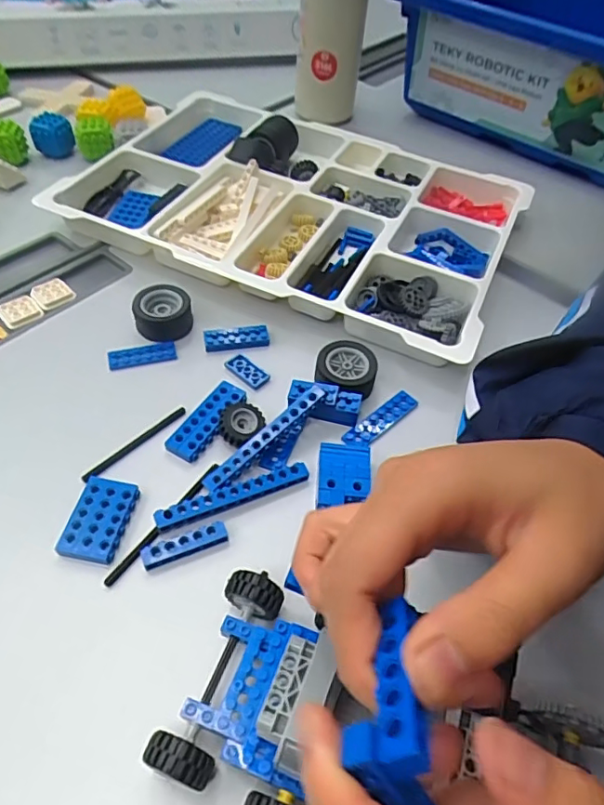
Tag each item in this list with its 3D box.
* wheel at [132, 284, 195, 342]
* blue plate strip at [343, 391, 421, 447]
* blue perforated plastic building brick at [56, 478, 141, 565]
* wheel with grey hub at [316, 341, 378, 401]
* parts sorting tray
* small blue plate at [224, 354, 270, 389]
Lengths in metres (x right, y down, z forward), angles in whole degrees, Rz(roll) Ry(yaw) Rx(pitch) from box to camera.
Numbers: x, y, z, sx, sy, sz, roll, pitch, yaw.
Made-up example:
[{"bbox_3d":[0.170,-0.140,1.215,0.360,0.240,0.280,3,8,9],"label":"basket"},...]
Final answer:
[{"bbox_3d":[-0.105,-0.067,0.413,0.041,0.026,0.037,-10,52,-13],"label":"wheel"},{"bbox_3d":[0.055,0.012,0.379,0.061,0.007,0.017,-31,59,-27],"label":"blue plate strip"},{"bbox_3d":[-0.117,0.066,0.316,0.031,0.005,0.048,11,50,4],"label":"blue perforated plastic building brick"},{"bbox_3d":[0.031,-0.021,0.387,0.041,0.023,0.041,2,50,-3],"label":"wheel with grey hub"},{"bbox_3d":[-0.018,-0.189,0.510,0.409,0.045,0.269,22,52,13],"label":"parts sorting tray"},{"bbox_3d":[-0.040,-0.023,0.397,0.034,0.005,0.015,37,57,23],"label":"small blue plate"}]

